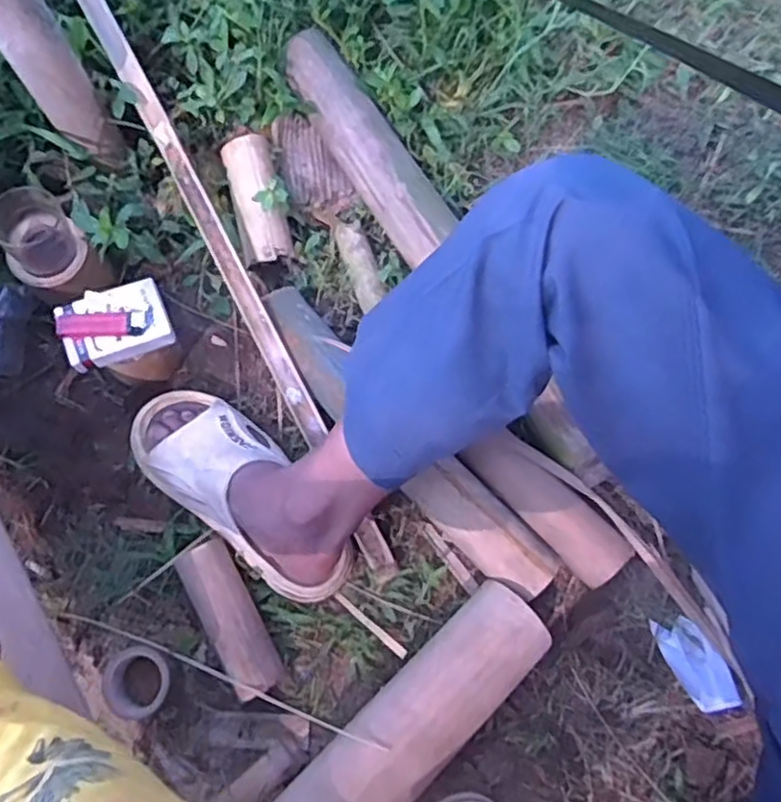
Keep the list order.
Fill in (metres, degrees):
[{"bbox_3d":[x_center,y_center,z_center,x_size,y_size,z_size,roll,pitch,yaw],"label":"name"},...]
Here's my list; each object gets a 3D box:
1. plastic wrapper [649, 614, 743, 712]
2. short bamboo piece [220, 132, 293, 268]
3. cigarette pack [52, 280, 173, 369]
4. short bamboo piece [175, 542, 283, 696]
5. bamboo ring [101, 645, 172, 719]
[{"bbox_3d":[0.316,0.270,0.731,0.048,0.018,0.099,-29,77,-8],"label":"plastic wrapper"},{"bbox_3d":[-0.151,-0.228,0.794,0.057,0.040,0.147,-12,76,-4],"label":"short bamboo piece"},{"bbox_3d":[-0.269,-0.075,0.692,0.099,0.030,0.067,-19,76,-5],"label":"cigarette pack"},{"bbox_3d":[-0.159,0.215,0.703,0.052,0.048,0.154,-30,77,-8],"label":"short bamboo piece"},{"bbox_3d":[-0.247,0.273,0.687,0.070,0.034,0.064,0,75,0],"label":"bamboo ring"}]

